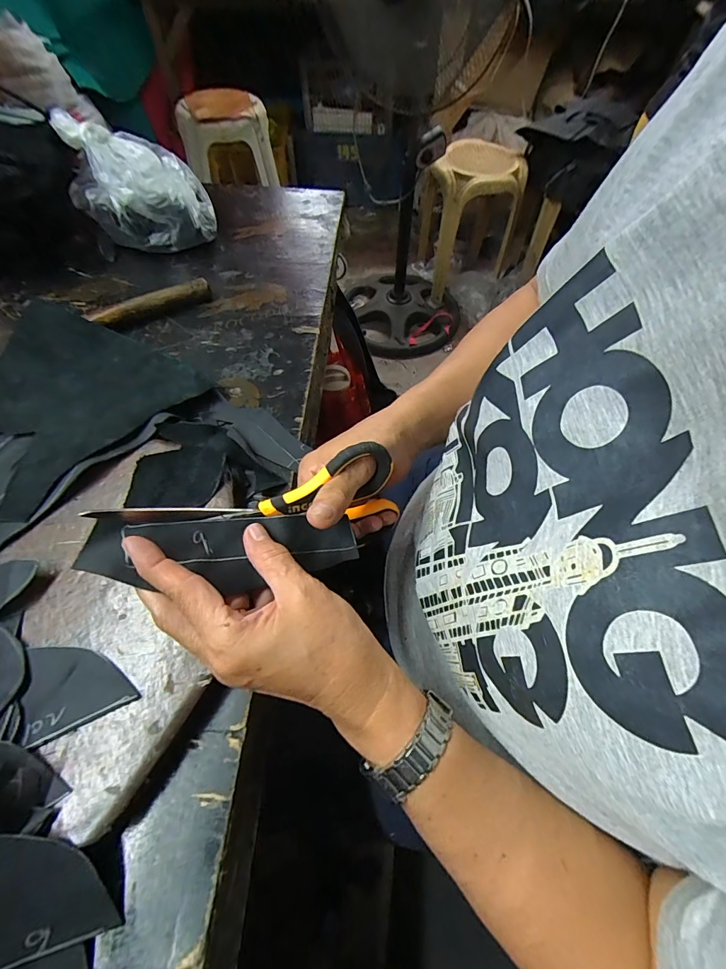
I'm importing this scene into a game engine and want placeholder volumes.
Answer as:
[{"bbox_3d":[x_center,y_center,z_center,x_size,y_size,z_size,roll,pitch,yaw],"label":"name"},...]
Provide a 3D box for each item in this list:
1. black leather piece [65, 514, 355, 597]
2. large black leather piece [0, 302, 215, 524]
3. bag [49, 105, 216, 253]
[{"bbox_3d":[-0.081,0.041,0.251,0.157,0.021,0.043,3,53,-22],"label":"black leather piece"},{"bbox_3d":[-0.278,-0.086,0.376,0.190,0.037,0.196,33,64,17],"label":"large black leather piece"},{"bbox_3d":[-0.281,-0.375,0.510,0.154,0.111,0.162,-25,62,-16],"label":"bag"}]

